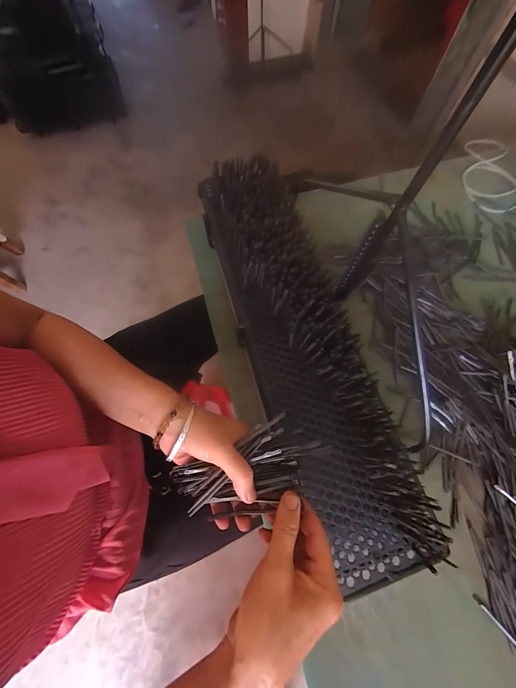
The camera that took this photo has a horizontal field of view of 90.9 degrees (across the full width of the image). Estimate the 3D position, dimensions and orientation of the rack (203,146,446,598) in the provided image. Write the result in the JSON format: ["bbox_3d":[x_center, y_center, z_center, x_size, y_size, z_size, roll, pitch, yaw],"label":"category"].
[{"bbox_3d":[0.046,-0.032,0.337,0.140,0.062,0.588,-16,70,-6],"label":"rack"}]

